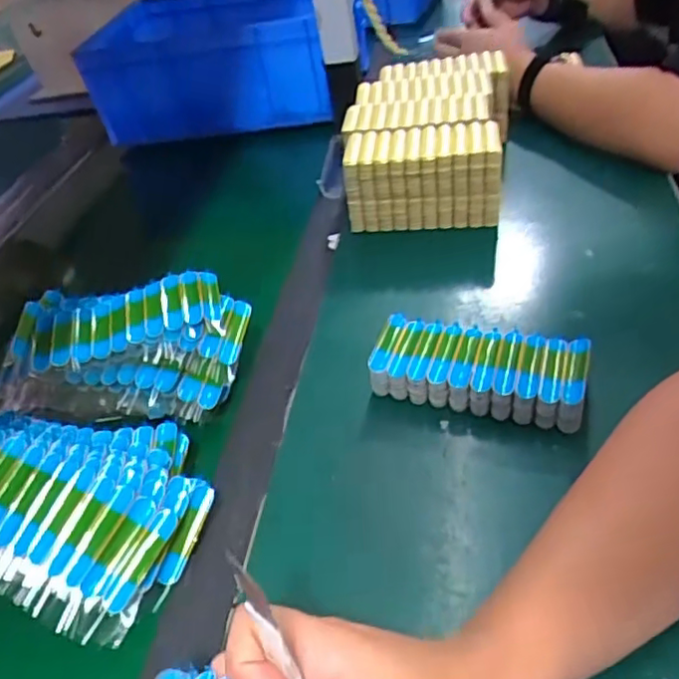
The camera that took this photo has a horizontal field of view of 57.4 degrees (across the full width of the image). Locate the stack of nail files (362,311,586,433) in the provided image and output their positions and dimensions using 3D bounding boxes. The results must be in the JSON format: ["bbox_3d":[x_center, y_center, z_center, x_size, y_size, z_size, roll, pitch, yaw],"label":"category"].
[{"bbox_3d":[0.106,0.023,0.474,0.160,0.039,0.067,7,45,22],"label":"stack of nail files"}]

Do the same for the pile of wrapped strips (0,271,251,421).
[{"bbox_3d":[-0.174,0.005,0.500,0.197,0.058,0.105,-6,41,8],"label":"pile of wrapped strips"}]

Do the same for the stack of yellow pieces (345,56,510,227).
[{"bbox_3d":[0.107,-0.236,0.735,0.181,0.098,0.265,-2,42,12],"label":"stack of yellow pieces"}]

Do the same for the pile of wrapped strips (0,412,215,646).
[{"bbox_3d":[-0.181,0.100,0.407,0.180,0.050,0.138,10,46,24],"label":"pile of wrapped strips"}]

